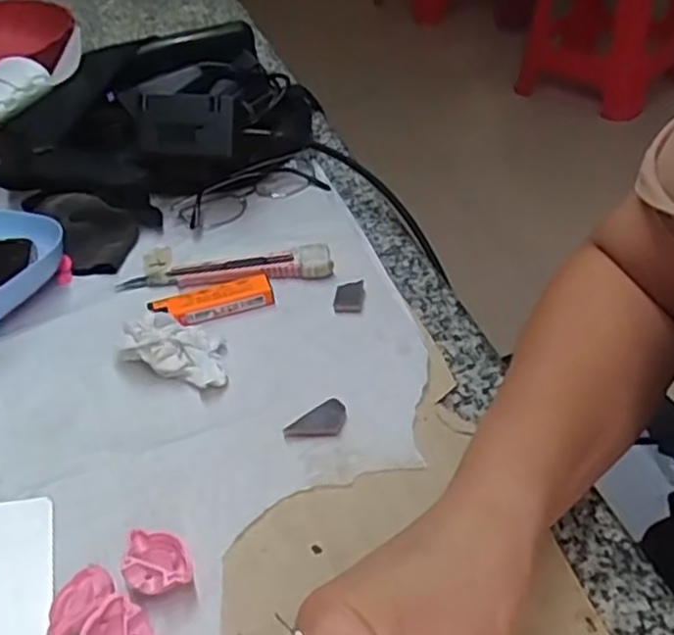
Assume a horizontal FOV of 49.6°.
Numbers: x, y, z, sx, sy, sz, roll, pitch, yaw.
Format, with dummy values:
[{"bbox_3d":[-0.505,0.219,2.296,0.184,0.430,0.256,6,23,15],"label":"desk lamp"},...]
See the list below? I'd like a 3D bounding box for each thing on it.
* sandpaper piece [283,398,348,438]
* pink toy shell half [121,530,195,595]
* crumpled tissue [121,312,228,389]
[{"bbox_3d":[-0.012,0.055,0.393,0.035,0.006,0.022,-13,41,-9],"label":"sandpaper piece"},{"bbox_3d":[-0.081,0.111,0.333,0.030,0.014,0.031,-11,41,-6],"label":"pink toy shell half"},{"bbox_3d":[-0.094,0.020,0.440,0.070,0.019,0.040,23,48,29],"label":"crumpled tissue"}]

